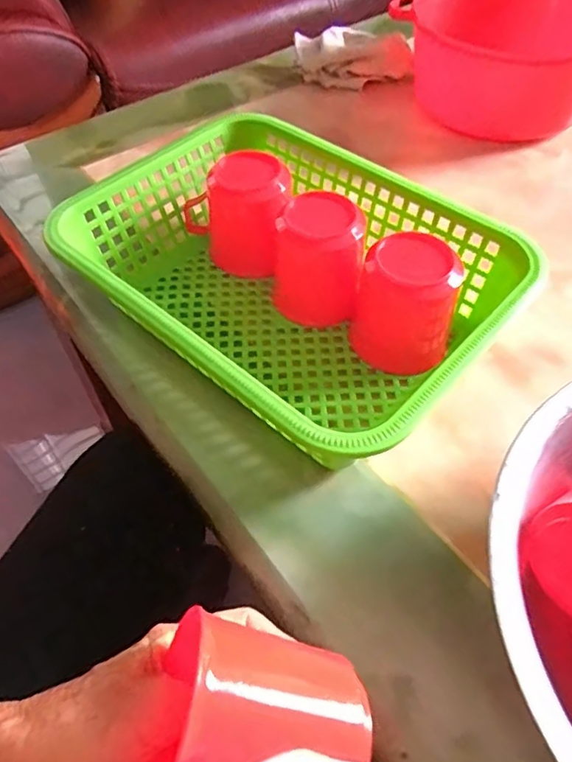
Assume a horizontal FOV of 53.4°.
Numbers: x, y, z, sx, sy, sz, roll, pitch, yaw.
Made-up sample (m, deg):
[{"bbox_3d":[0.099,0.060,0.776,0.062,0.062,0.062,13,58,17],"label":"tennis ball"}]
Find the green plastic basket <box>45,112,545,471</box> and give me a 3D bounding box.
[{"bbox_3d":[0.001,-0.069,0.411,0.289,0.084,0.213,36,61,25],"label":"green plastic basket"}]

